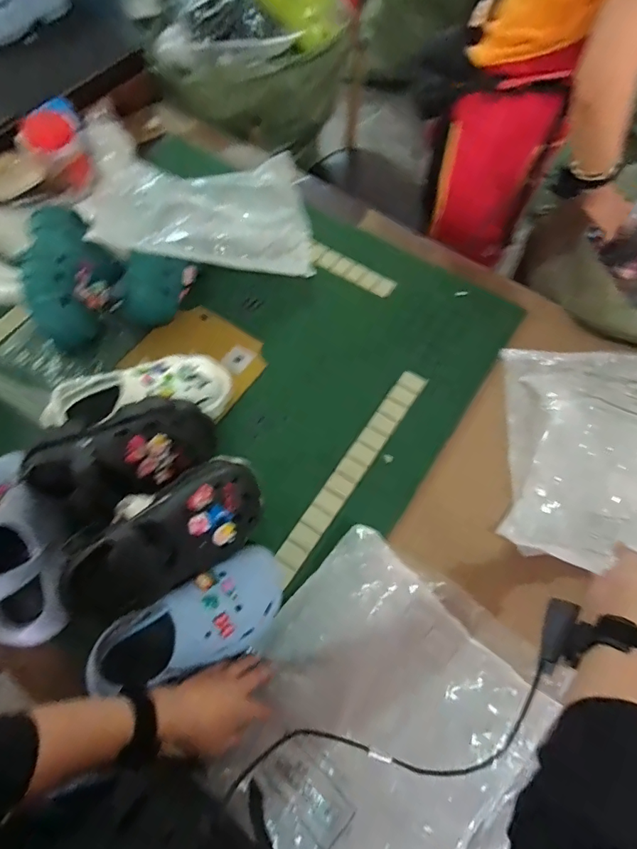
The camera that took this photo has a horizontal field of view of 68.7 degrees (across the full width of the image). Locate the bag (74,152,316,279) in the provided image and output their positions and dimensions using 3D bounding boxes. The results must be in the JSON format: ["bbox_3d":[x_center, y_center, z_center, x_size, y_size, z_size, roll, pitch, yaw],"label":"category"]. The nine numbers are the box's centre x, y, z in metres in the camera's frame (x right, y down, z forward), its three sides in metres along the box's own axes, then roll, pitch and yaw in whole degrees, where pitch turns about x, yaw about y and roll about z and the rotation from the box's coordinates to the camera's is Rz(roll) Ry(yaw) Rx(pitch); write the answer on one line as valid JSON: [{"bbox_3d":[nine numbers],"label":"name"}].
[{"bbox_3d":[-0.204,-0.408,0.858,0.383,0.037,0.290,1,62,-24],"label":"bag"}]

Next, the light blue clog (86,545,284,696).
[{"bbox_3d":[-0.156,0.249,0.569,0.252,0.083,0.102,-30,70,-13],"label":"light blue clog"}]

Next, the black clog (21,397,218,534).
[{"bbox_3d":[-0.257,0.043,0.626,0.236,0.097,0.117,-34,71,-15],"label":"black clog"}]

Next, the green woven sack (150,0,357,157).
[{"bbox_3d":[-0.150,-0.862,1.095,0.458,0.265,0.334,-4,66,-3],"label":"green woven sack"}]

